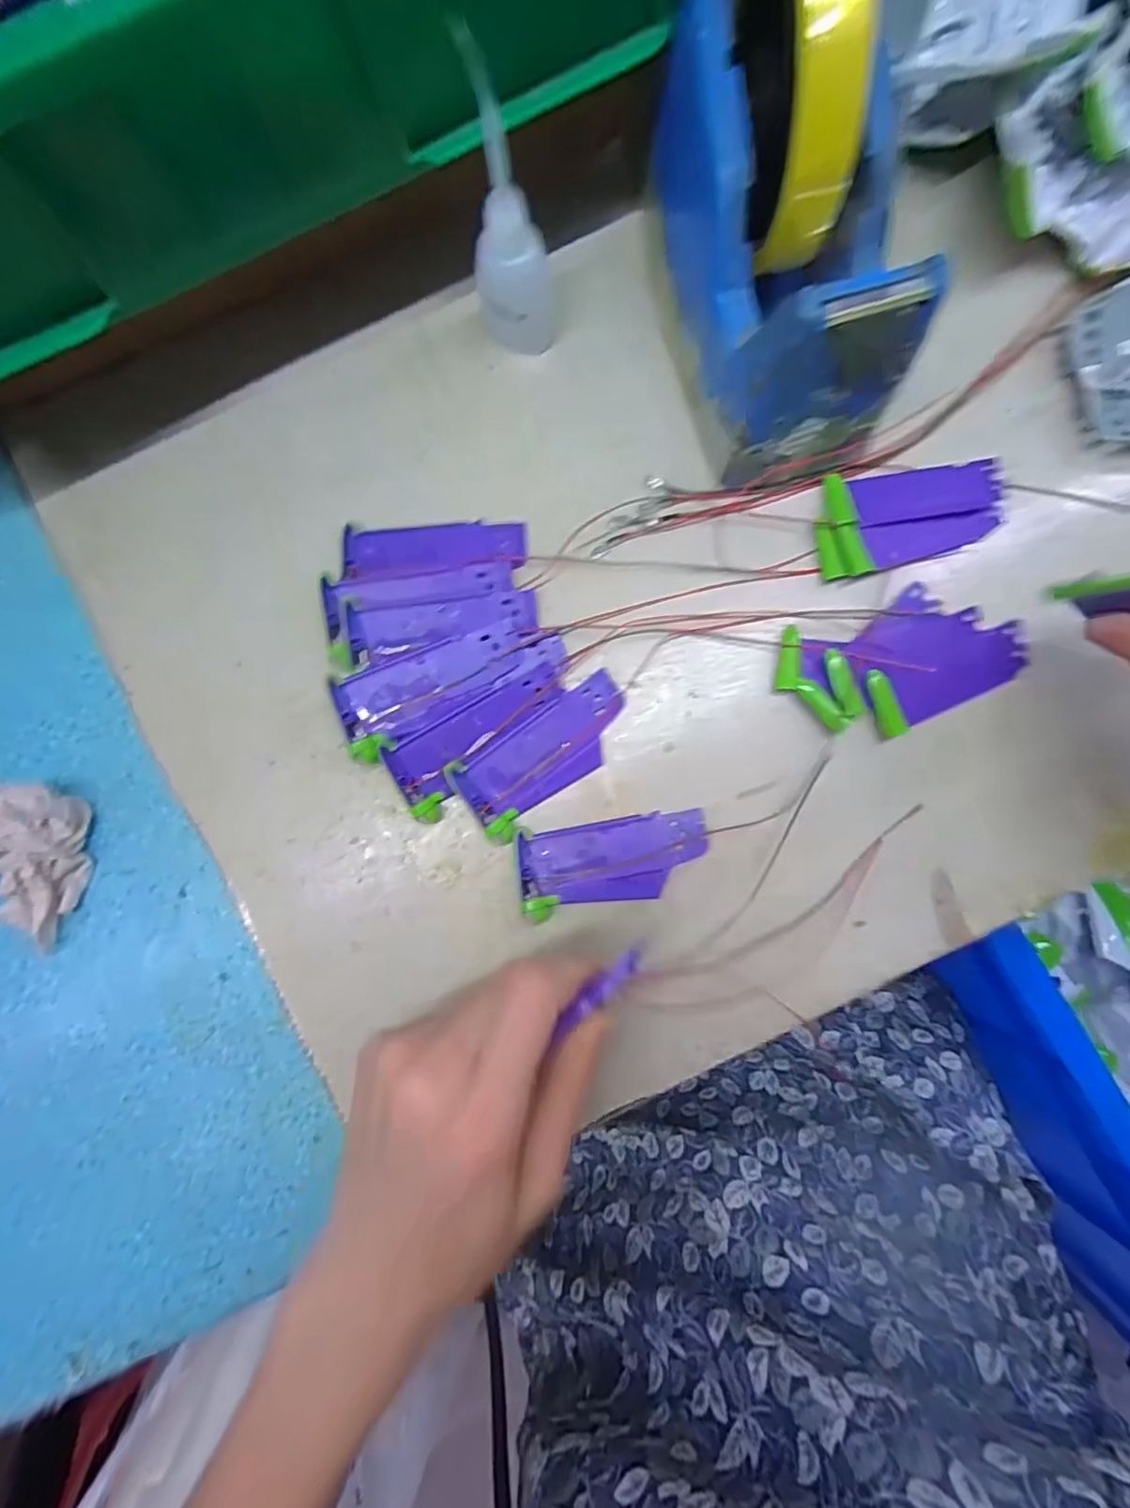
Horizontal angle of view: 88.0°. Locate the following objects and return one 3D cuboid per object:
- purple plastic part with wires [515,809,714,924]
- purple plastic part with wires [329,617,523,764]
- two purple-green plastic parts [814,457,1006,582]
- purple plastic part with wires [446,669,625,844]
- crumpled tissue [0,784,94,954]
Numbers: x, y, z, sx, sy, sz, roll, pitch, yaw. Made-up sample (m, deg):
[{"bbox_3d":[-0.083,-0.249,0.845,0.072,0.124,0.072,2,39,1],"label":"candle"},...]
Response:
[{"bbox_3d":[0.023,0.050,0.274,0.088,0.009,0.038,-8,87,2],"label":"purple plastic part with wires"},{"bbox_3d":[-0.060,-0.030,0.274,0.088,0.015,0.038,-21,86,1],"label":"purple plastic part with wires"},{"bbox_3d":[0.164,-0.113,0.278,0.087,0.006,0.048,-9,87,2],"label":"two purple-green plastic parts"},{"bbox_3d":[-0.007,-0.001,0.274,0.088,0.014,0.037,-37,86,0],"label":"purple plastic part with wires"},{"bbox_3d":[-0.255,0.050,0.262,0.058,0.037,0.072,6,87,3],"label":"crumpled tissue"}]

